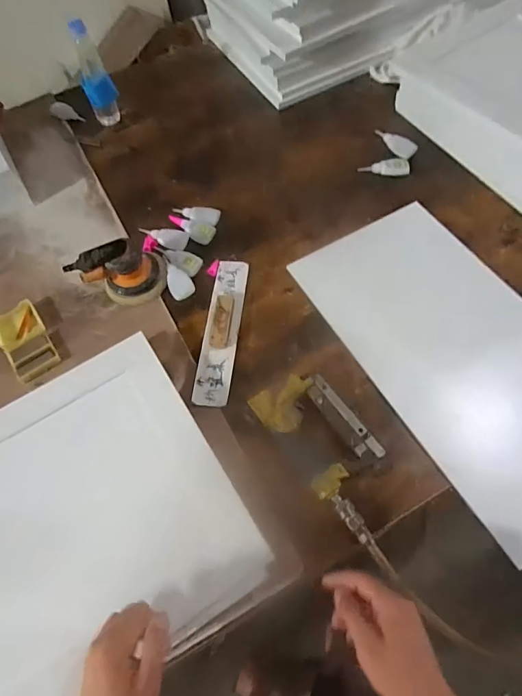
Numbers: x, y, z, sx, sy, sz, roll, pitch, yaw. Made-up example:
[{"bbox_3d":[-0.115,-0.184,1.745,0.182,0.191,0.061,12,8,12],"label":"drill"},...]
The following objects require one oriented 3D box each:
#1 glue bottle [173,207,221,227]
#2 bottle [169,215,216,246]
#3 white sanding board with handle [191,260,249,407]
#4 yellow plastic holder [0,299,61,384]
[{"bbox_3d":[-0.131,-0.270,0.836,0.095,0.021,0.040,17,66,11],"label":"glue bottle"},{"bbox_3d":[-0.138,-0.238,0.817,0.108,0.024,0.045,34,71,18],"label":"bottle"},{"bbox_3d":[-0.066,-0.040,0.705,0.058,0.034,0.288,4,64,6],"label":"white sanding board with handle"},{"bbox_3d":[-0.418,-0.017,0.722,0.078,0.020,0.161,-34,67,-12],"label":"yellow plastic holder"}]

